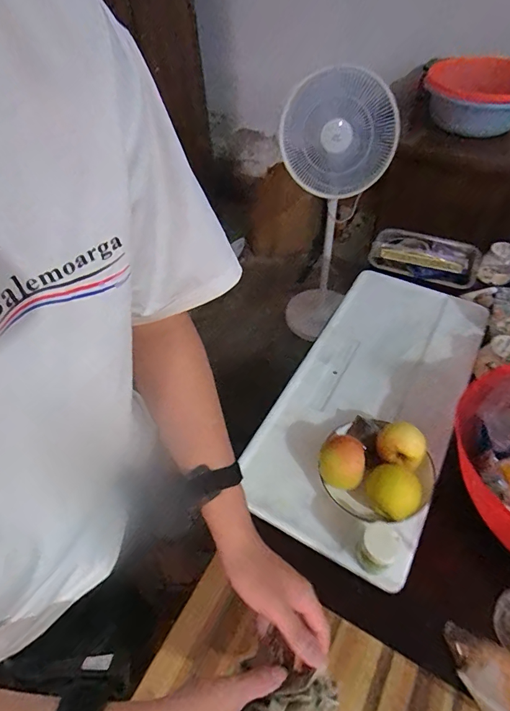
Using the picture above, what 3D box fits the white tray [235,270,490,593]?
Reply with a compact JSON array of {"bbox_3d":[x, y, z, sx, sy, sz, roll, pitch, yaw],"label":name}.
[{"bbox_3d":[0.229,0.065,0.776,0.301,0.052,0.624,24,56,21],"label":"white tray"}]

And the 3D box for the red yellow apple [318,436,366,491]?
[{"bbox_3d":[0.134,0.164,0.628,0.066,0.066,0.065,1,48,-1],"label":"red yellow apple"}]

